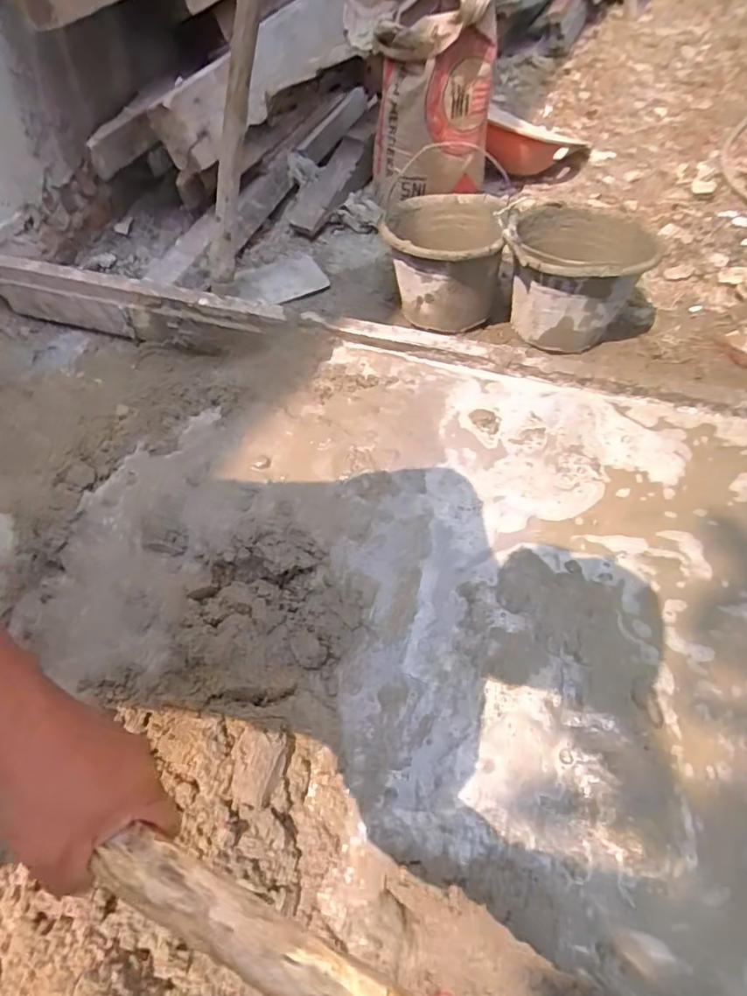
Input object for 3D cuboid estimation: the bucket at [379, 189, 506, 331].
[{"bbox_3d":[0.141,-0.510,1.187,0.234,0.191,0.278,1,55,3],"label":"bucket"}]

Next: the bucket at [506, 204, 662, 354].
[{"bbox_3d":[0.414,-0.463,1.160,0.282,0.215,0.280,15,57,12],"label":"bucket"}]

